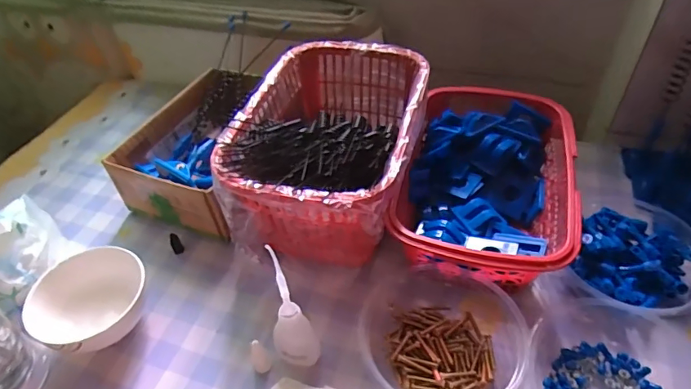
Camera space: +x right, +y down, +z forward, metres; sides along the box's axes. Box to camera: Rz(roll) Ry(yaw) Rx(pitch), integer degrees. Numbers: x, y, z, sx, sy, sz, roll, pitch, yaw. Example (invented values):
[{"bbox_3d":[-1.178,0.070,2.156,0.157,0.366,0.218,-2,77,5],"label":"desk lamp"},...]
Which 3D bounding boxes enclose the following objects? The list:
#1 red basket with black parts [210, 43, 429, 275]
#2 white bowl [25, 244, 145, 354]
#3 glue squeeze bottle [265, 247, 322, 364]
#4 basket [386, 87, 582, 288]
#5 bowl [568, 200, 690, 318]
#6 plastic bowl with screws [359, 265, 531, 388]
[{"bbox_3d":[-0.009,-0.041,0.449,0.151,0.109,0.225,9,48,14],"label":"red basket with black parts"},{"bbox_3d":[-0.204,0.091,0.383,0.081,0.049,0.087,-3,46,3],"label":"white bowl"},{"bbox_3d":[-0.039,0.085,0.321,0.027,0.120,0.023,23,52,25],"label":"glue squeeze bottle"},{"bbox_3d":[0.128,-0.005,0.427,0.139,0.069,0.202,10,48,15],"label":"basket"},{"bbox_3d":[0.239,0.051,0.387,0.098,0.039,0.115,15,49,19],"label":"bowl"},{"bbox_3d":[0.074,0.103,0.350,0.121,0.041,0.117,16,49,19],"label":"plastic bowl with screws"}]

